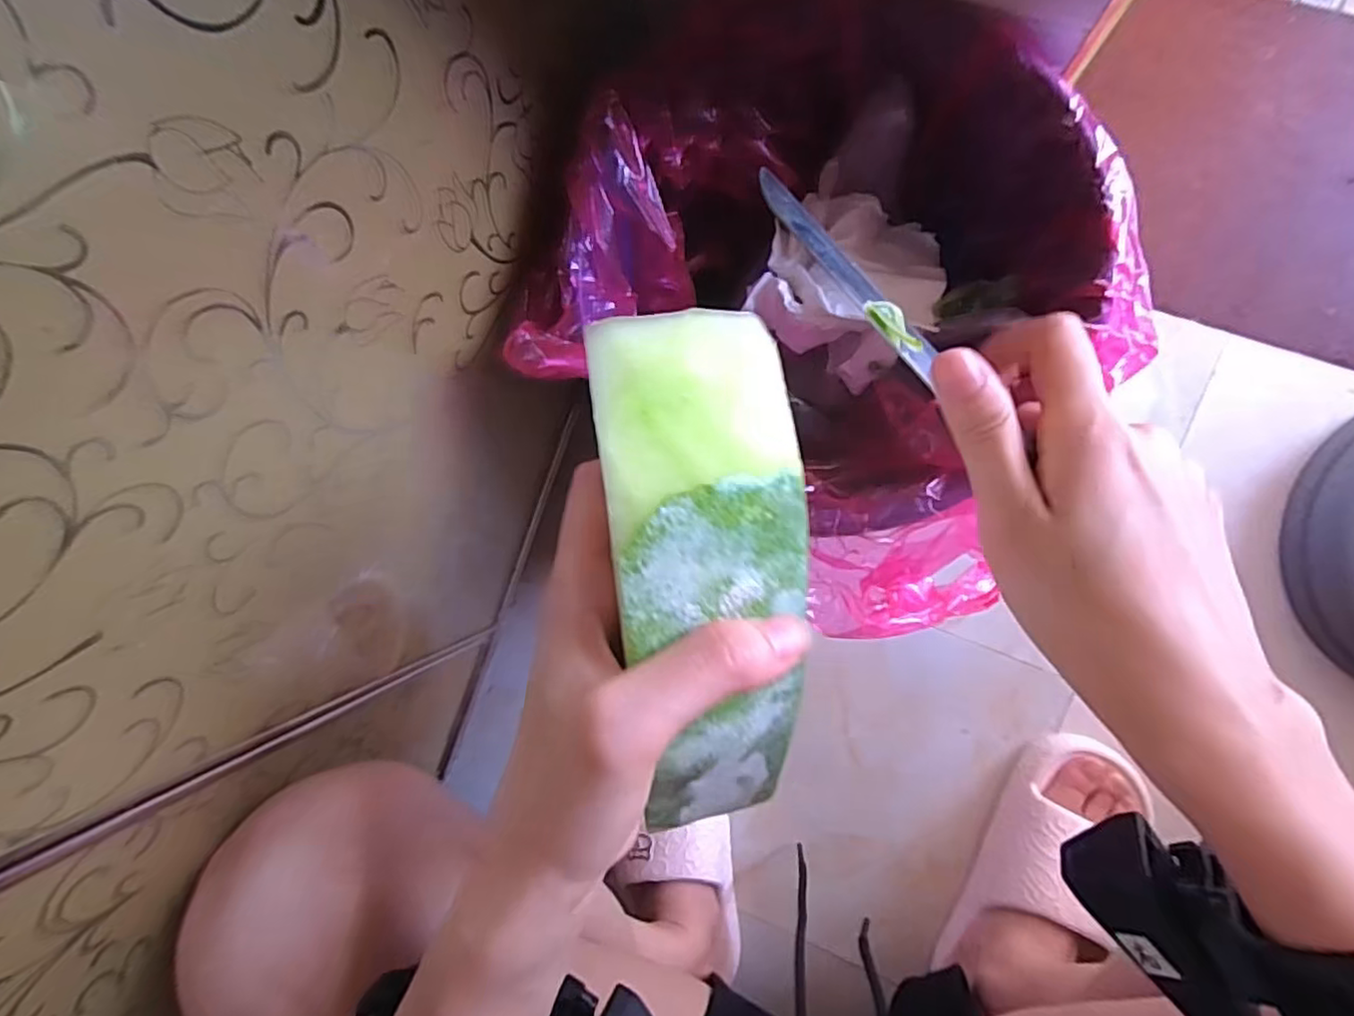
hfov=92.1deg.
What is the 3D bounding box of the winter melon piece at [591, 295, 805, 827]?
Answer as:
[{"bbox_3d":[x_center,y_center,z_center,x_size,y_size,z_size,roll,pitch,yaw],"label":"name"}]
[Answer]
[{"bbox_3d":[0.013,0.029,0.195,0.053,0.055,0.169,-5,104,9],"label":"winter melon piece"}]

